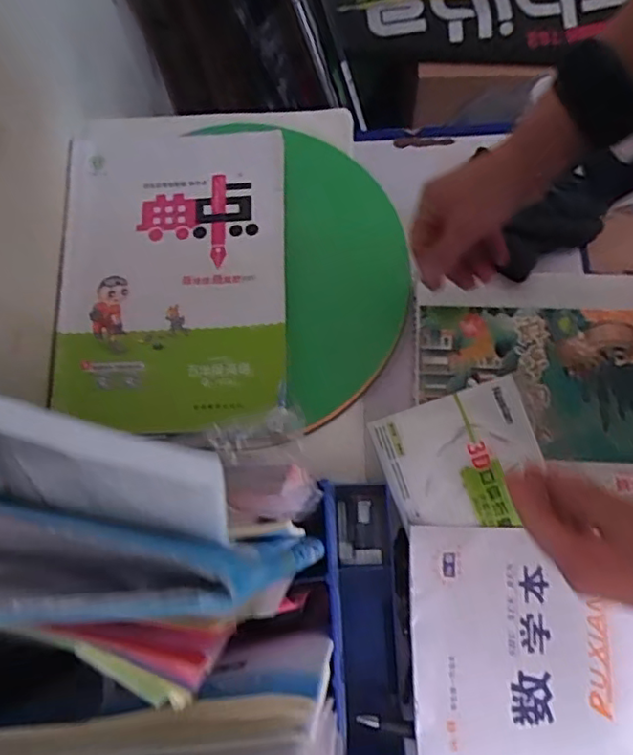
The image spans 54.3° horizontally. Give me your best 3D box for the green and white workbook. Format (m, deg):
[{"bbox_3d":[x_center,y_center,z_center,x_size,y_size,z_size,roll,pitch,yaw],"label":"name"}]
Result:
[{"bbox_3d":[-0.135,-0.107,0.582,0.204,0.014,0.303,1,76,-1],"label":"green and white workbook"}]

